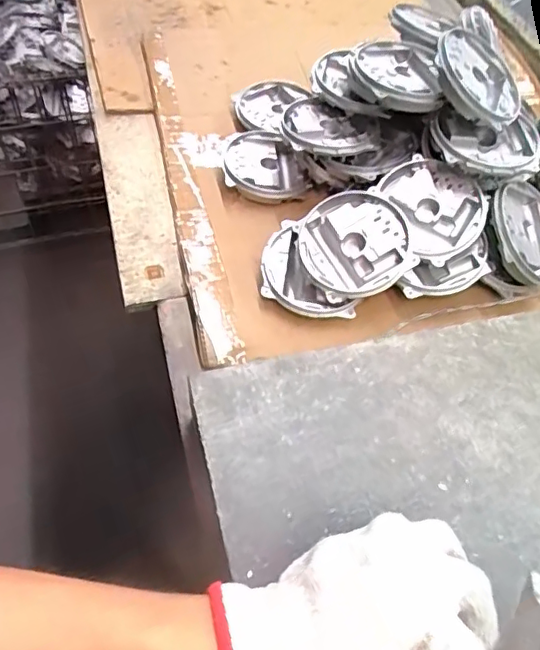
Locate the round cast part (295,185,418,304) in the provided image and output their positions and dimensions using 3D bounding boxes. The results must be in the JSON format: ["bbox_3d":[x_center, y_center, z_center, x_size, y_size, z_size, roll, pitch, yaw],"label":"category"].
[{"bbox_3d":[0.084,-0.078,0.562,0.106,0.022,0.106,-3,72,9],"label":"round cast part"}]

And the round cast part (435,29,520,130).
[{"bbox_3d":[0.211,-0.255,0.580,0.106,0.017,0.110,13,65,-30],"label":"round cast part"}]

